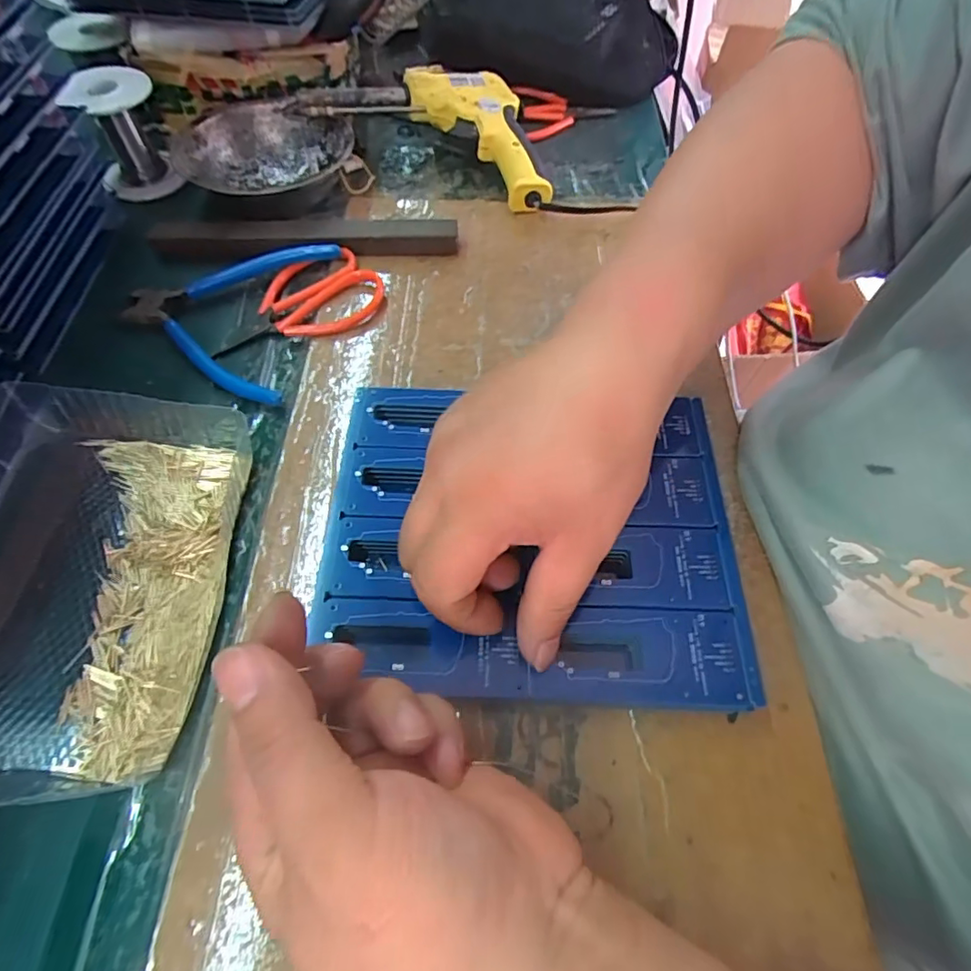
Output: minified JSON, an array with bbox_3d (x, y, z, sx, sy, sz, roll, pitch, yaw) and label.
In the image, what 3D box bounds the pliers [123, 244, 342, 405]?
[{"bbox_3d":[-0.172,-0.116,0.359,0.123,0.017,0.127,9,60,4],"label":"pliers"}]

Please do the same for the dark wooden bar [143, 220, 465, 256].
[{"bbox_3d":[-0.127,-0.173,0.390,0.210,0.018,0.026,0,59,-1],"label":"dark wooden bar"}]

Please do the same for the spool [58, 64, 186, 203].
[{"bbox_3d":[-0.270,-0.263,0.416,0.058,0.073,0.063,0,59,-1],"label":"spool"}]

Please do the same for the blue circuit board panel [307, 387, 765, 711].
[{"bbox_3d":[0.021,0.019,0.268,0.193,0.004,0.157,3,59,1],"label":"blue circuit board panel"}]

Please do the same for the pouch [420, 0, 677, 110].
[{"bbox_3d":[0.056,-0.413,0.510,0.231,0.068,0.119,7,60,3],"label":"pouch"}]

